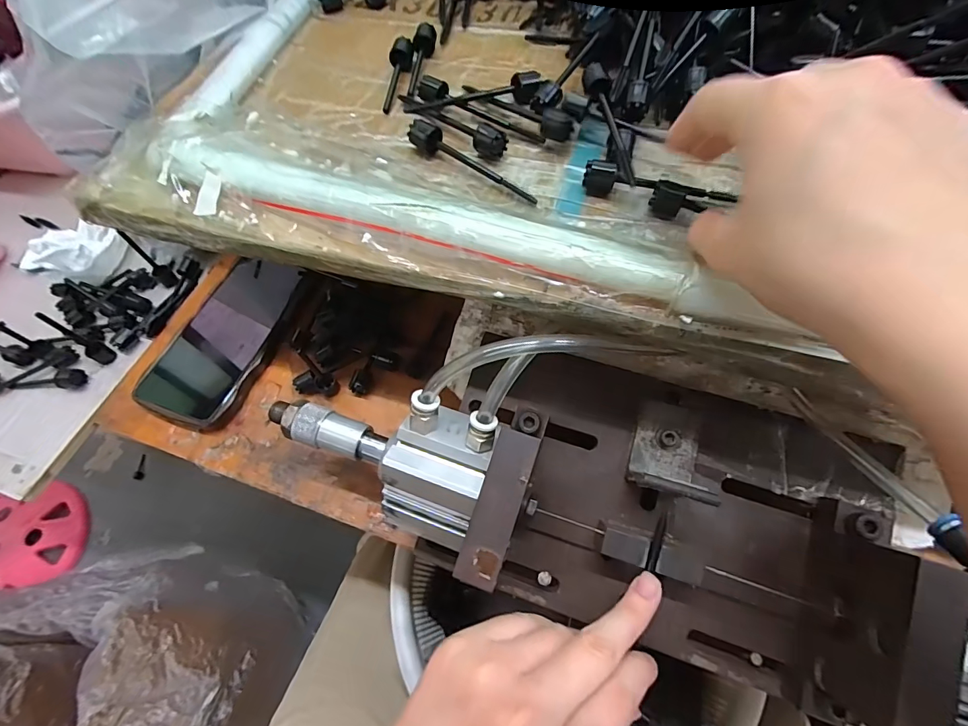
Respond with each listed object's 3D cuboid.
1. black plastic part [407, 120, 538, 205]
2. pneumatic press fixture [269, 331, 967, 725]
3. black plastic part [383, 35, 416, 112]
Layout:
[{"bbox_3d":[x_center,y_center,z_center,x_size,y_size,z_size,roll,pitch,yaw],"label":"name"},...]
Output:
[{"bbox_3d":[-0.005,-0.114,0.242,0.085,0.014,0.012,30,66,17],"label":"black plastic part"},{"bbox_3d":[0.052,0.056,0.248,0.323,0.102,0.151,17,63,10],"label":"pneumatic press fixture"},{"bbox_3d":[-0.055,-0.190,0.285,0.016,0.013,0.064,0,61,2],"label":"black plastic part"}]

